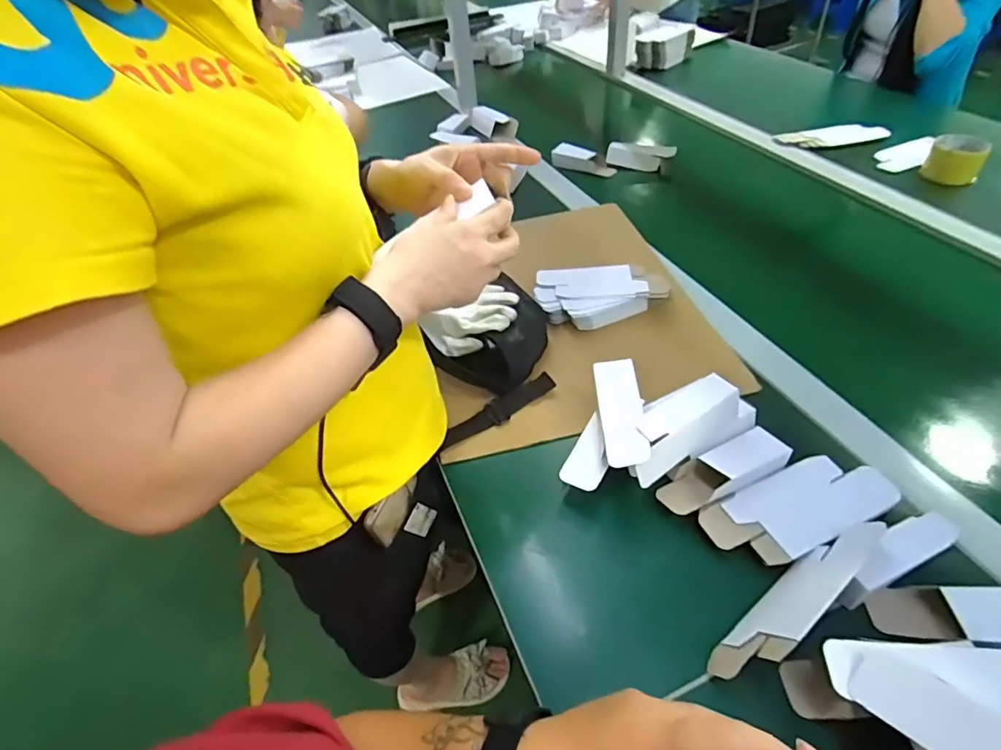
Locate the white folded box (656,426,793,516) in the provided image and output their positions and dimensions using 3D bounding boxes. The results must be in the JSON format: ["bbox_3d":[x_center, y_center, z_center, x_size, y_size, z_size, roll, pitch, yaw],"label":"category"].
[{"bbox_3d":[0.222,0.093,0.521,0.136,0.031,0.046,-19,45,-13],"label":"white folded box"}]

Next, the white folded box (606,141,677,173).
[{"bbox_3d":[0.287,-0.449,1.067,0.140,0.048,0.042,18,49,24],"label":"white folded box"}]

